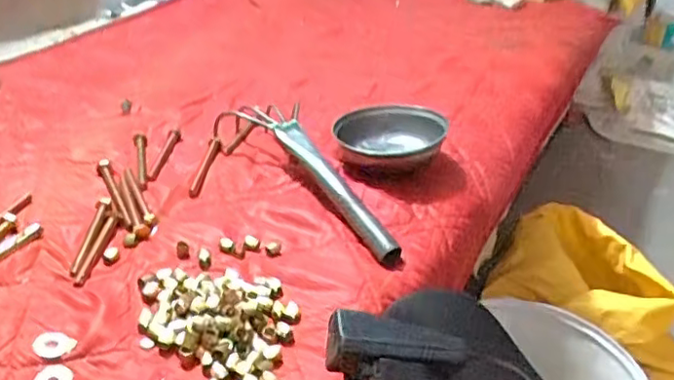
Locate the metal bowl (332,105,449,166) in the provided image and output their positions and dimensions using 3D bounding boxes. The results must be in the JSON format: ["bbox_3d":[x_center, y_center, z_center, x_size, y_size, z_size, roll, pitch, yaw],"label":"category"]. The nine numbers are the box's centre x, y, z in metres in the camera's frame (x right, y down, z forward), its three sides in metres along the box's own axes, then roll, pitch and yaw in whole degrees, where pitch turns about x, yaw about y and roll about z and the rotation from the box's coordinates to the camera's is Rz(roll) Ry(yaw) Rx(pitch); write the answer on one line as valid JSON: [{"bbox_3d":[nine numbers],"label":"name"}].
[{"bbox_3d":[0.065,-0.066,0.730,0.131,0.047,0.125,3,32,-2],"label":"metal bowl"}]

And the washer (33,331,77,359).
[{"bbox_3d":[-0.212,0.115,0.451,0.028,0.004,0.023,16,34,18],"label":"washer"}]

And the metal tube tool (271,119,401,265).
[{"bbox_3d":[-0.007,-0.007,0.627,0.030,0.048,0.214,-15,37,-29],"label":"metal tube tool"}]

